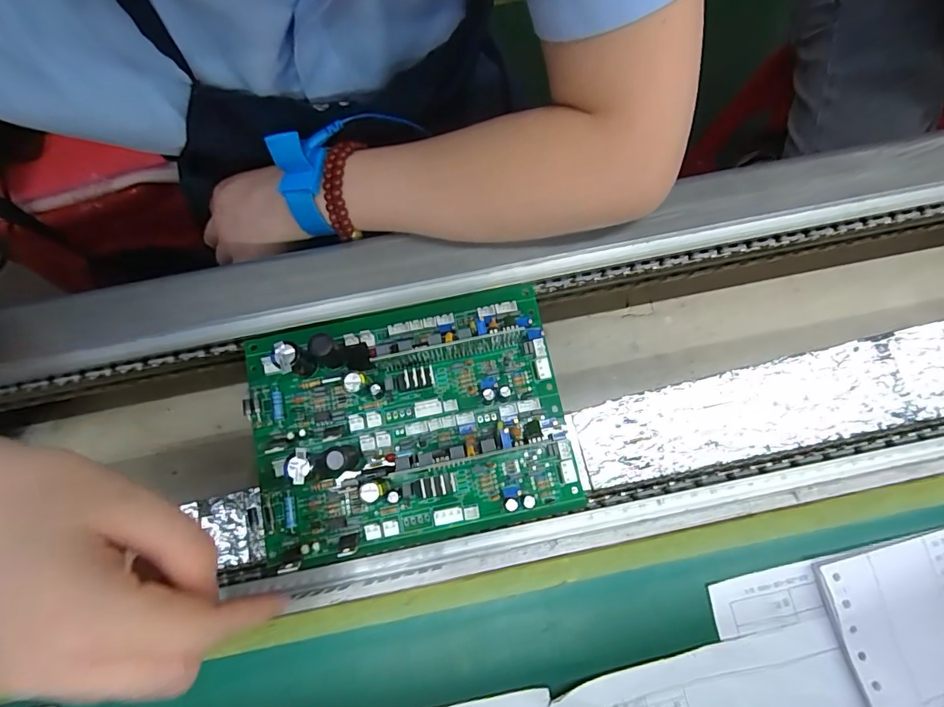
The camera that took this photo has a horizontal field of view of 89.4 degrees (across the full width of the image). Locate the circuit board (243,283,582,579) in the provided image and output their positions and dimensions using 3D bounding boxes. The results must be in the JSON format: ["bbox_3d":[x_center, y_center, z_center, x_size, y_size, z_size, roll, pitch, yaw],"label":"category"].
[{"bbox_3d":[-0.038,0.035,0.267,0.176,0.035,0.132,-12,77,-1],"label":"circuit board"}]

